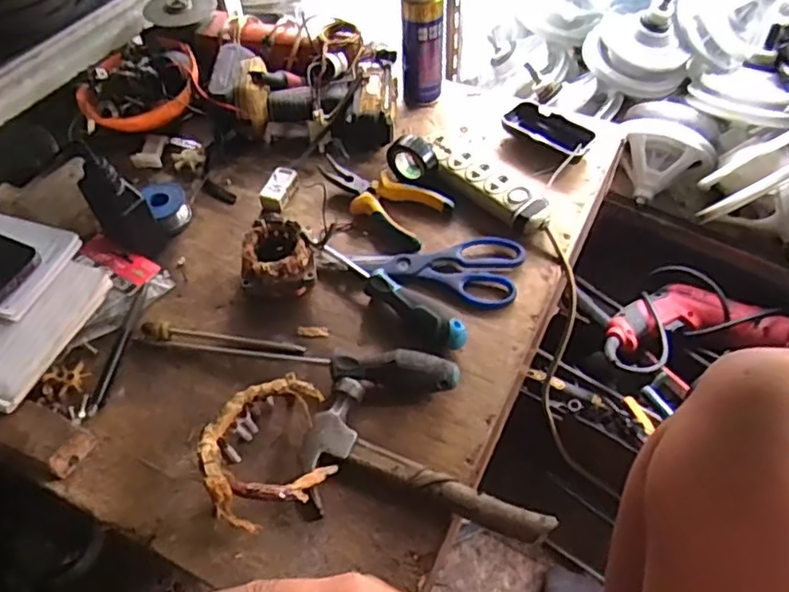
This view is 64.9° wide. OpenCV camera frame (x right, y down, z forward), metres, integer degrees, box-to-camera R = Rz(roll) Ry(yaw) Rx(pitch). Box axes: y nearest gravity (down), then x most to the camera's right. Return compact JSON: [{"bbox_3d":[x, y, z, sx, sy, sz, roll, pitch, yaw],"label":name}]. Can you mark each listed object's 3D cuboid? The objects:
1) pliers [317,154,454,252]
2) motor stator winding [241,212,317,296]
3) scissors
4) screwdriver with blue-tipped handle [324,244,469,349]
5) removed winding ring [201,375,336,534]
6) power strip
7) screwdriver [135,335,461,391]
[{"bbox_3d":[-0.018,-0.113,0.687,0.154,0.016,0.077,31,60,22],"label":"pliers"},{"bbox_3d":[-0.116,-0.037,0.623,0.070,0.051,0.072,-6,53,-3],"label":"motor stator winding"},{"bbox_3d":[0.026,-0.041,0.641,0.205,0.019,0.085,11,55,10],"label":"scissors"},{"bbox_3d":[-0.002,-0.003,0.601,0.172,0.036,0.026,38,63,26],"label":"screwdriver with blue-tipped handle"},{"bbox_3d":[-0.099,0.125,0.497,0.098,0.060,0.105,-1,53,1],"label":"removed winding ring"},{"bbox_3d":[0.100,-0.124,0.687,0.051,0.025,0.160,-33,59,-21],"label":"power strip"},{"bbox_3d":[-0.092,0.053,0.563,0.299,0.038,0.027,9,54,8],"label":"screwdriver"}]

